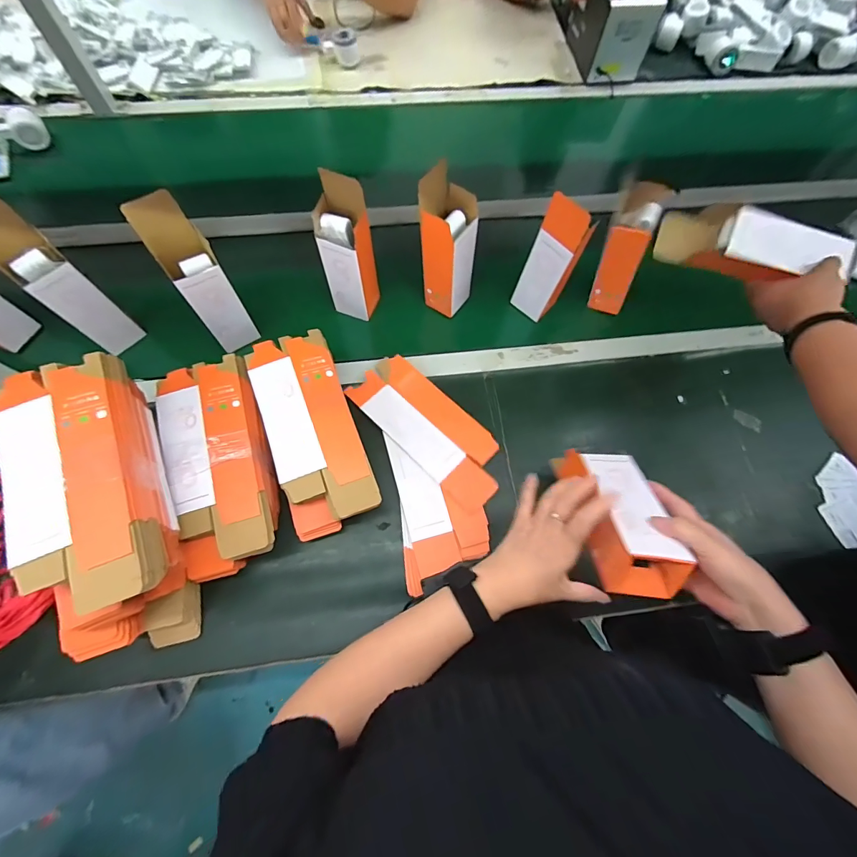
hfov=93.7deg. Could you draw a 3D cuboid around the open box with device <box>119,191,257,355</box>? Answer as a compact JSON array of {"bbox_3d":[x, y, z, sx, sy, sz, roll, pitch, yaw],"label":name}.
[{"bbox_3d":[-0.330,-0.215,0.589,0.065,0.222,0.074,-32,75,-10],"label":"open box with device"}]

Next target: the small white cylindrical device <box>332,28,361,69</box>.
[{"bbox_3d":[-0.193,-0.890,0.944,0.057,0.051,0.054,0,72,-1],"label":"small white cylindrical device"}]

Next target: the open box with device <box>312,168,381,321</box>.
[{"bbox_3d":[-0.124,-0.267,0.621,0.074,0.212,0.064,16,72,4],"label":"open box with device"}]

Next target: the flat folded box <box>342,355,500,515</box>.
[{"bbox_3d":[0.003,-0.004,0.630,0.272,0.009,0.113,42,76,12],"label":"flat folded box"}]

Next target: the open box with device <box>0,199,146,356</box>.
[{"bbox_3d":[-0.525,-0.205,0.575,0.086,0.218,0.070,41,76,11],"label":"open box with device"}]

